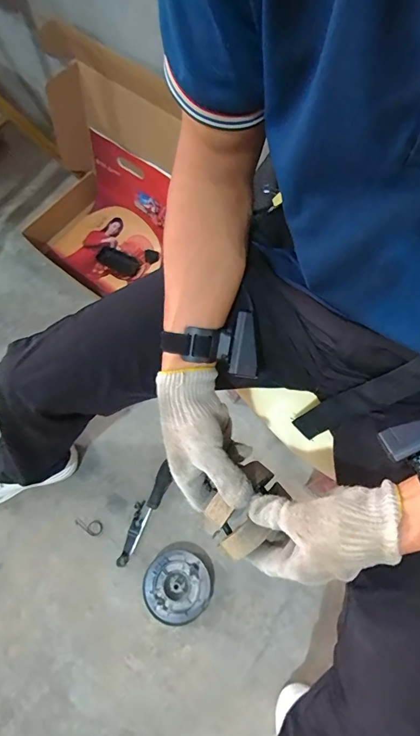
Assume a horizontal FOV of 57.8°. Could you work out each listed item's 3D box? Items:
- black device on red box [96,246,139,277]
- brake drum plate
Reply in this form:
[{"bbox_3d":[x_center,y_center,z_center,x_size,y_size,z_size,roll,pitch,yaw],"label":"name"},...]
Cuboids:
[{"bbox_3d":[-0.249,-0.290,1.036,0.118,0.016,0.058,27,70,11],"label":"black device on red box"},{"bbox_3d":[-0.064,0.430,0.752,0.125,0.034,0.127,1,68,1],"label":"brake drum plate"}]

